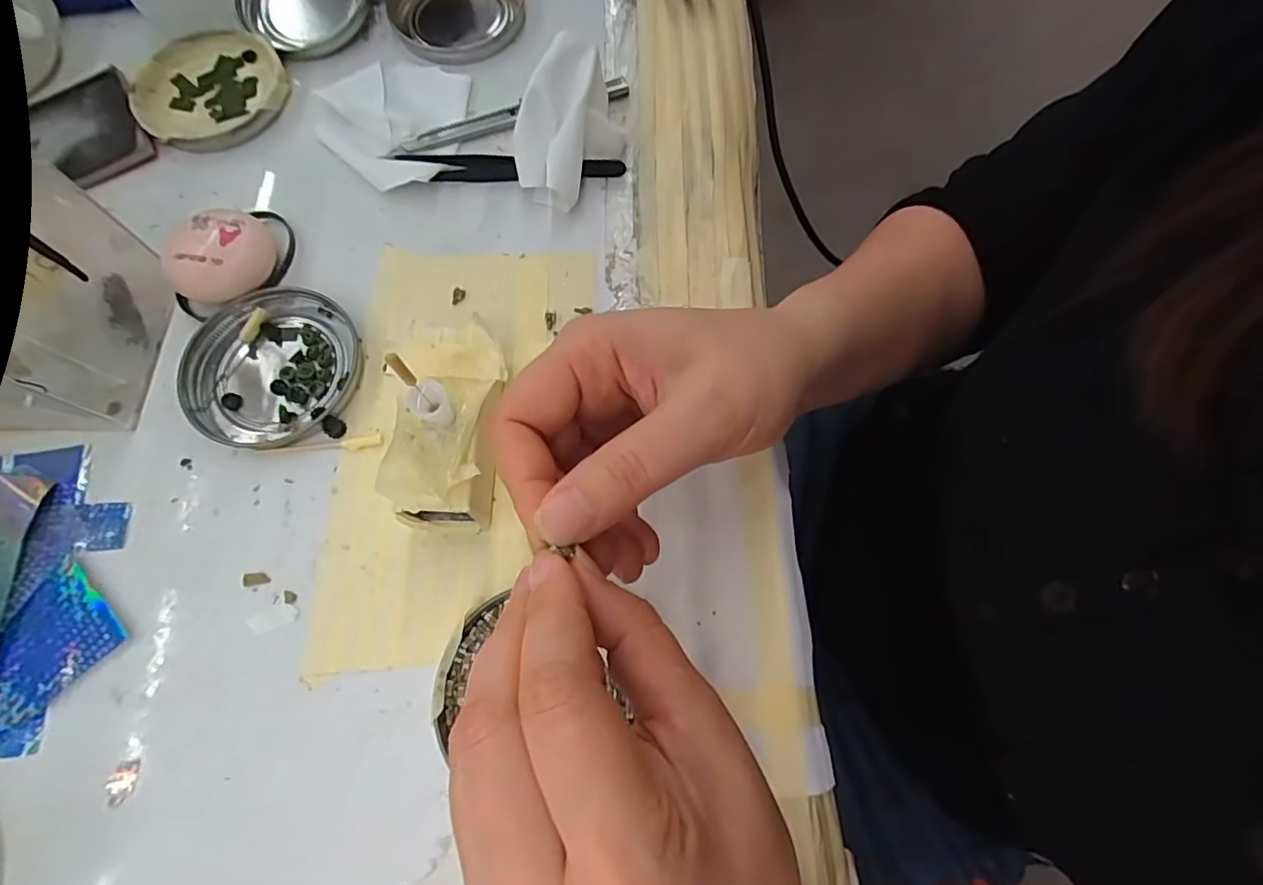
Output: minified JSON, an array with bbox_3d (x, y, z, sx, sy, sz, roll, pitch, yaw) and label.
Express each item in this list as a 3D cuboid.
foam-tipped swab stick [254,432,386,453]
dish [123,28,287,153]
[{"bbox_3d":[-0.140,0.002,0.251,0.055,0.004,0.006,-7,72,-3],"label":"foam-tipped swab stick"},{"bbox_3d":[-0.237,-0.197,0.315,0.079,0.010,0.086,0,72,0],"label":"dish"}]

